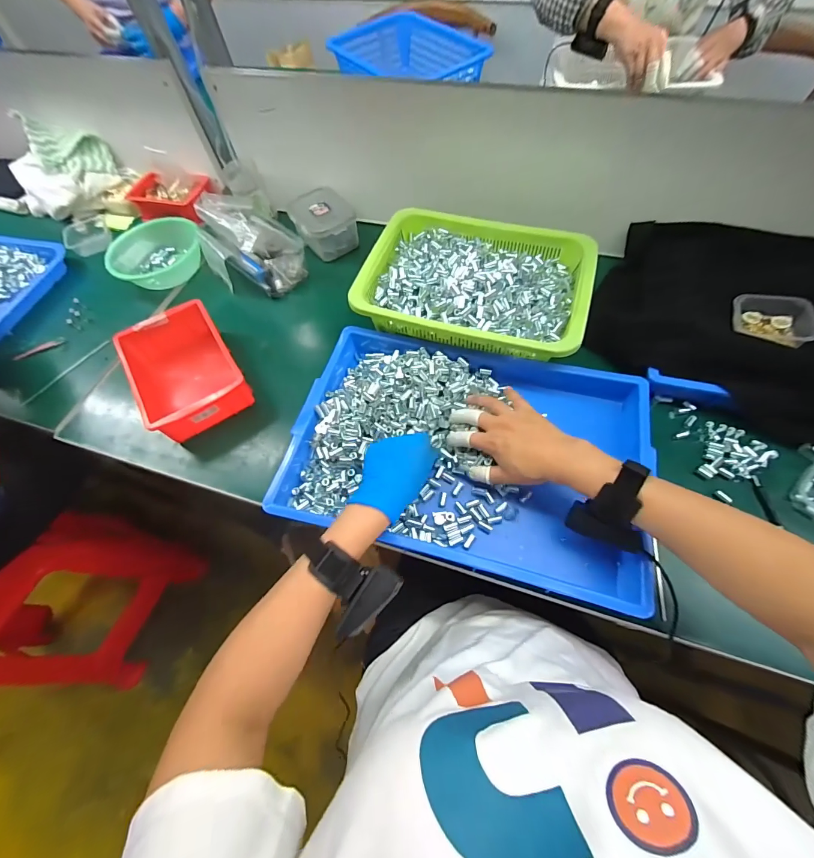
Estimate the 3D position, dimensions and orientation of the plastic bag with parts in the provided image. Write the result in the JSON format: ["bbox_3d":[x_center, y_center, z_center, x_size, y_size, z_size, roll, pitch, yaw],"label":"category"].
[{"bbox_3d":[-0.283,-0.329,0.645,0.125,0.098,0.199,-39,67,-15],"label":"plastic bag with parts"}]

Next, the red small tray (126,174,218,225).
[{"bbox_3d":[-0.479,-0.470,0.745,0.164,0.051,0.081,9,64,8],"label":"red small tray"}]

